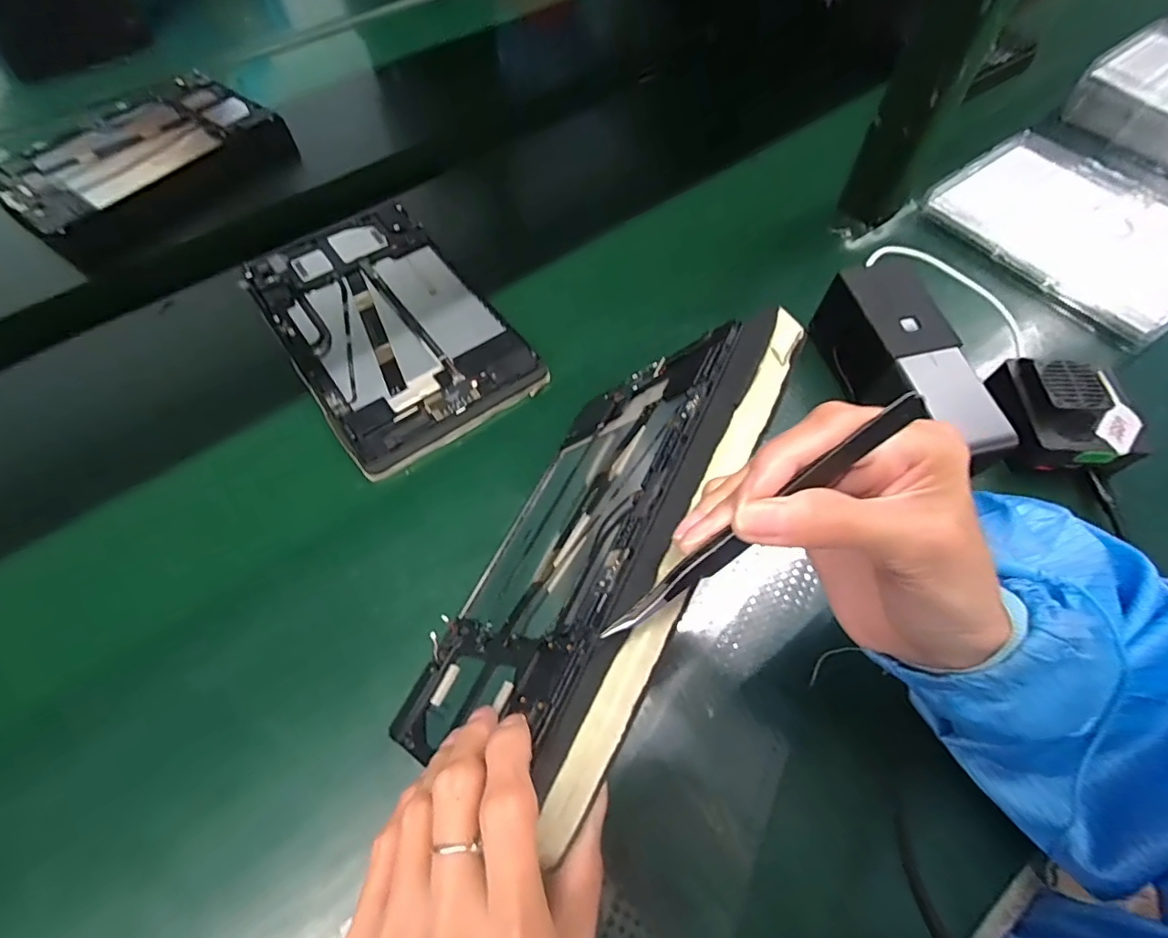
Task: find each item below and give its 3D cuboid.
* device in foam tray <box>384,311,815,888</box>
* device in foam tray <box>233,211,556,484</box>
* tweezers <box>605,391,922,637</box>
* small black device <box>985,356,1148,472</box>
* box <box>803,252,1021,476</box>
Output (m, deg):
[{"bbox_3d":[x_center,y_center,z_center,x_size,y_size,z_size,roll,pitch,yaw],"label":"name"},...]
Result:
[{"bbox_3d":[0.003,0.029,0.264,0.023,0.149,0.233,41,63,-21],"label":"device in foam tray"},{"bbox_3d":[-0.162,-0.120,0.441,0.154,0.018,0.249,-33,66,-17],"label":"device in foam tray"},{"bbox_3d":[0.055,0.017,0.168,0.118,0.012,0.007,-38,65,6],"label":"tweezers"},{"bbox_3d":[0.331,-0.038,0.371,0.075,0.042,0.071,7,61,4],"label":"small black device"},{"bbox_3d":[0.225,-0.074,0.386,0.063,0.058,0.173,-8,61,-5],"label":"box"}]

